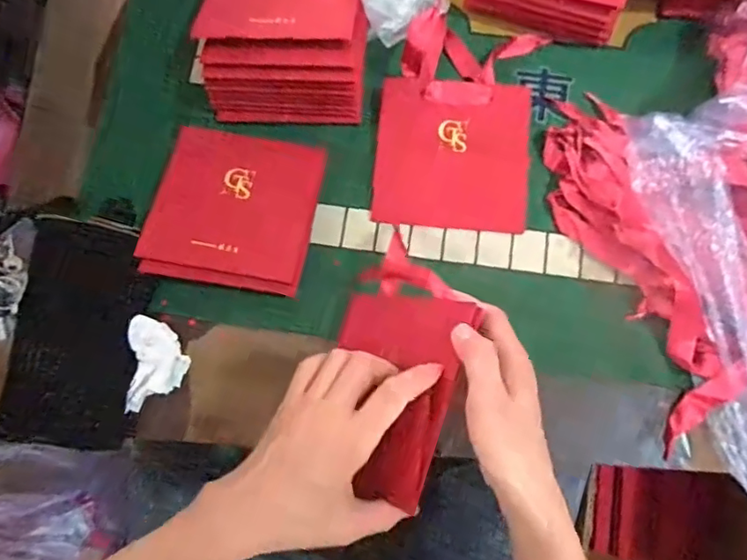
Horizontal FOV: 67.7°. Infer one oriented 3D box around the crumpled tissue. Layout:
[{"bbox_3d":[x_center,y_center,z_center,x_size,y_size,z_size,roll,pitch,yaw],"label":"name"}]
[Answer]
[{"bbox_3d":[-0.190,0.076,0.490,0.048,0.031,0.079,3,76,2],"label":"crumpled tissue"}]

